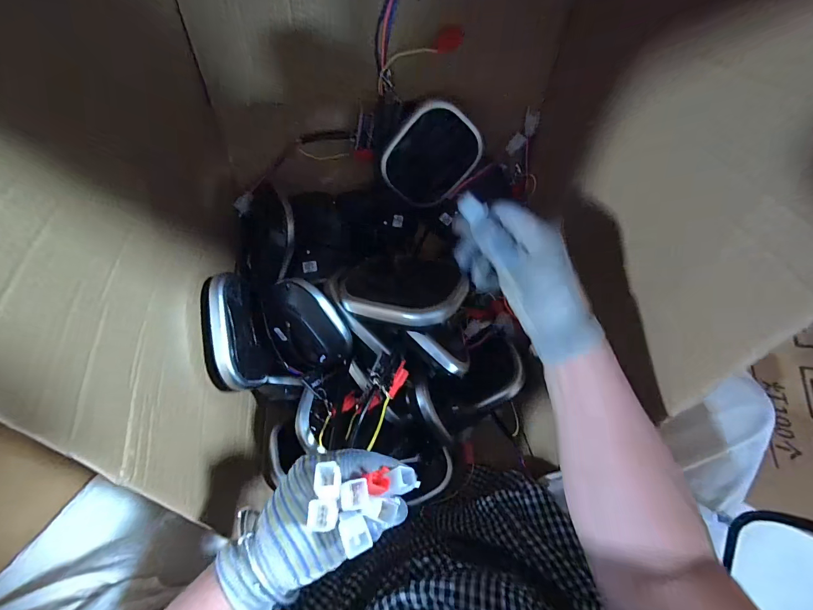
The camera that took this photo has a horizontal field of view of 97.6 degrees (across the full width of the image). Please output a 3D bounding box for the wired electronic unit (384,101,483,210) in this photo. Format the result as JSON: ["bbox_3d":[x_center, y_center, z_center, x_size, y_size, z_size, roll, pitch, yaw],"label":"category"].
[{"bbox_3d":[0.032,-0.214,0.511,0.118,0.040,0.140,36,118,-28],"label":"wired electronic unit"}]

